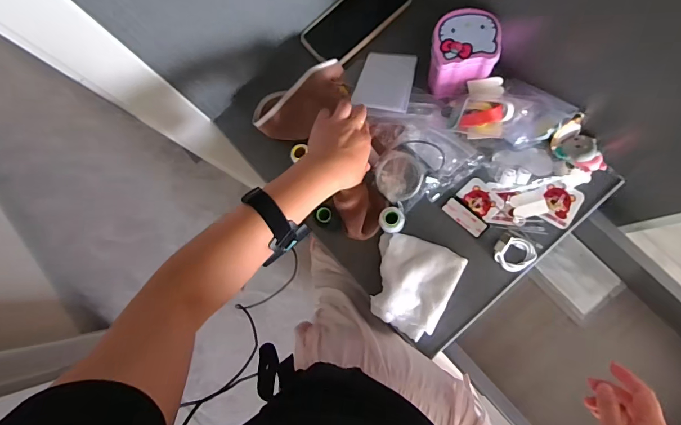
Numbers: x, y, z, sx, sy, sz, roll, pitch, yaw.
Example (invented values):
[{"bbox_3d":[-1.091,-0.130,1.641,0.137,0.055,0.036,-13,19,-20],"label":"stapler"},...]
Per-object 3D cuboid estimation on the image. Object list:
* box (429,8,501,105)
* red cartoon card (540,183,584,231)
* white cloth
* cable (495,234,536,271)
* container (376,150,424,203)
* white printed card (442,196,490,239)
[{"bbox_3d":[0.162,-0.207,0.524,0.085,0.080,0.081,3,82,8],"label":"box"},{"bbox_3d":[0.294,-0.010,0.529,0.048,0.005,0.053,27,89,12],"label":"red cartoon card"},{"bbox_3d":[0.093,0.093,0.526,0.110,0.023,0.121,25,85,11],"label":"white cloth"},{"bbox_3d":[0.230,0.055,0.518,0.053,0.019,0.043,9,83,9],"label":"cable"},{"bbox_3d":[0.081,-0.048,0.535,0.064,0.018,0.064,2,96,22],"label":"container"},{"bbox_3d":[0.171,0.006,0.540,0.063,0.009,0.027,42,89,12],"label":"white printed card"}]

